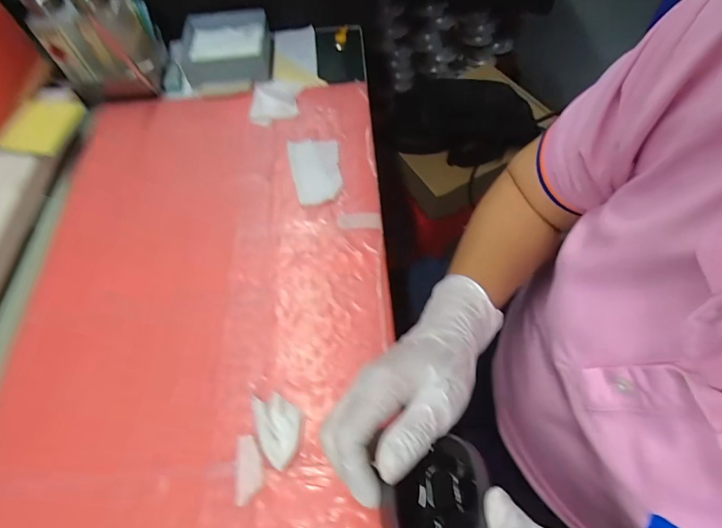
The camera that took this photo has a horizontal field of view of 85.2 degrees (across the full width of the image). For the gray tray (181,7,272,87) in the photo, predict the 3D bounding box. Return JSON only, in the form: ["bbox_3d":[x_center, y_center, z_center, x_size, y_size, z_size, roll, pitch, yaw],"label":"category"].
[{"bbox_3d":[-0.191,-0.307,0.552,0.122,0.037,0.108,-6,61,-1],"label":"gray tray"}]

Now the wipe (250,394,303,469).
[{"bbox_3d":[-0.065,0.130,0.312,0.035,0.015,0.054,-20,62,-8],"label":"wipe"}]

